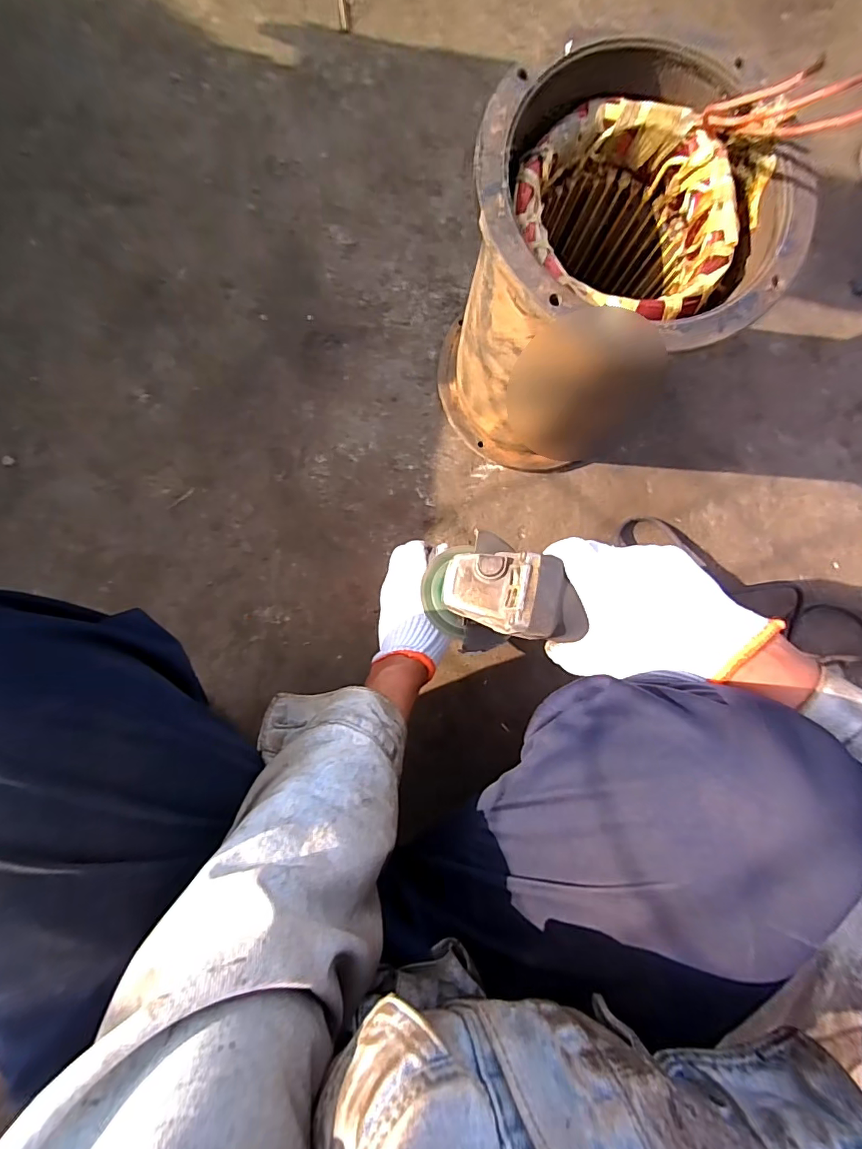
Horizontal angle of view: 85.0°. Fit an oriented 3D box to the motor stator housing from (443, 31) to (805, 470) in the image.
[{"bbox_3d":[0.146,-0.274,0.488,0.243,0.303,0.246,-2,88,-4],"label":"motor stator housing"}]

